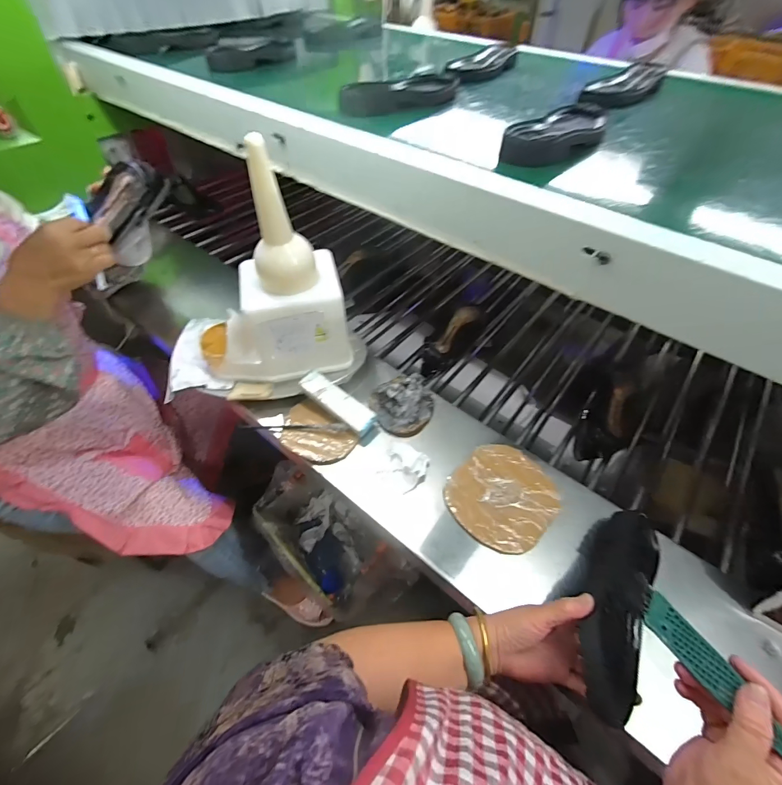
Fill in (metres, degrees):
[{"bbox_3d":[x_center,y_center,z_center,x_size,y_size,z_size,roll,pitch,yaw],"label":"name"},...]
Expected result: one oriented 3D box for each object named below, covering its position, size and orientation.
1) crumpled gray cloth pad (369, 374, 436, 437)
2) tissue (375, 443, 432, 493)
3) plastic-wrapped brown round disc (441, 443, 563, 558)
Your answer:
[{"bbox_3d":[0.020,0.011,0.620,0.104,0.057,0.115,18,53,12],"label":"crumpled gray cloth pad"},{"bbox_3d":[0.020,0.109,0.554,0.062,0.031,0.055,24,55,17],"label":"tissue"},{"bbox_3d":[0.161,0.145,0.538,0.149,0.020,0.138,1,52,-1],"label":"plastic-wrapped brown round disc"}]

